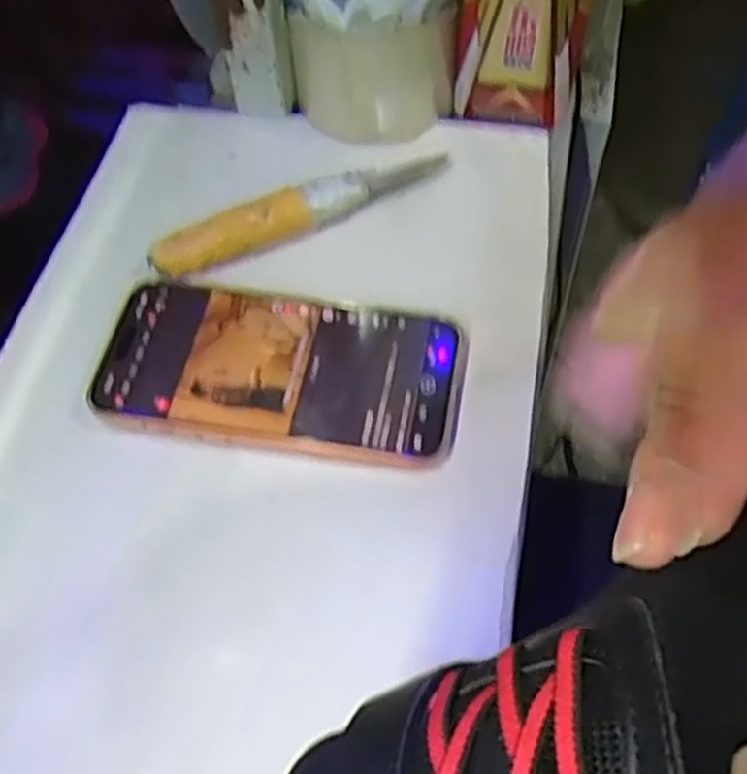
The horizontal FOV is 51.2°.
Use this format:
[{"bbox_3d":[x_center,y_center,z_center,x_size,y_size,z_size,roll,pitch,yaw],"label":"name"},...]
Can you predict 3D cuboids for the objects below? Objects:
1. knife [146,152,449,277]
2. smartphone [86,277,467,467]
[{"bbox_3d":[-0.035,-0.093,0.408,0.164,0.024,0.021,-26,60,-11],"label":"knife"},{"bbox_3d":[-0.043,-0.007,0.361,0.164,0.016,0.082,8,60,9],"label":"smartphone"}]

